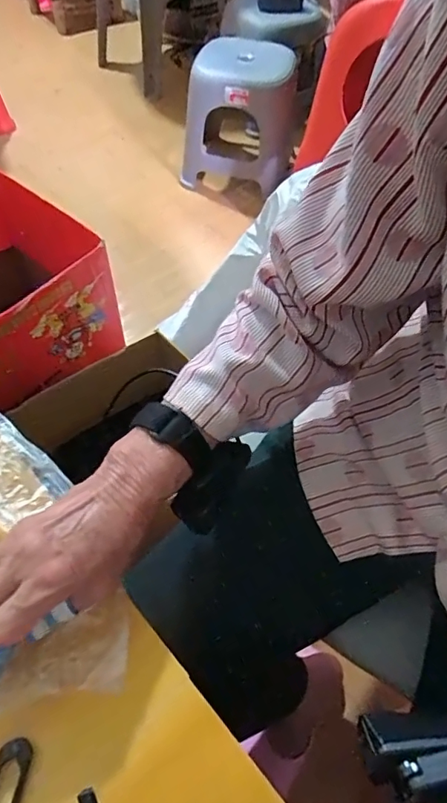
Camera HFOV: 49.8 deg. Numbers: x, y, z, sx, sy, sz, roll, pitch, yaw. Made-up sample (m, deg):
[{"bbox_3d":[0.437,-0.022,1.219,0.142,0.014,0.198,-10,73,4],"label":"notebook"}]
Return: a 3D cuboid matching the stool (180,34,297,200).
[{"bbox_3d":[0.048,-0.785,1.367,0.232,0.337,0.256,31,60,16],"label":"stool"}]

